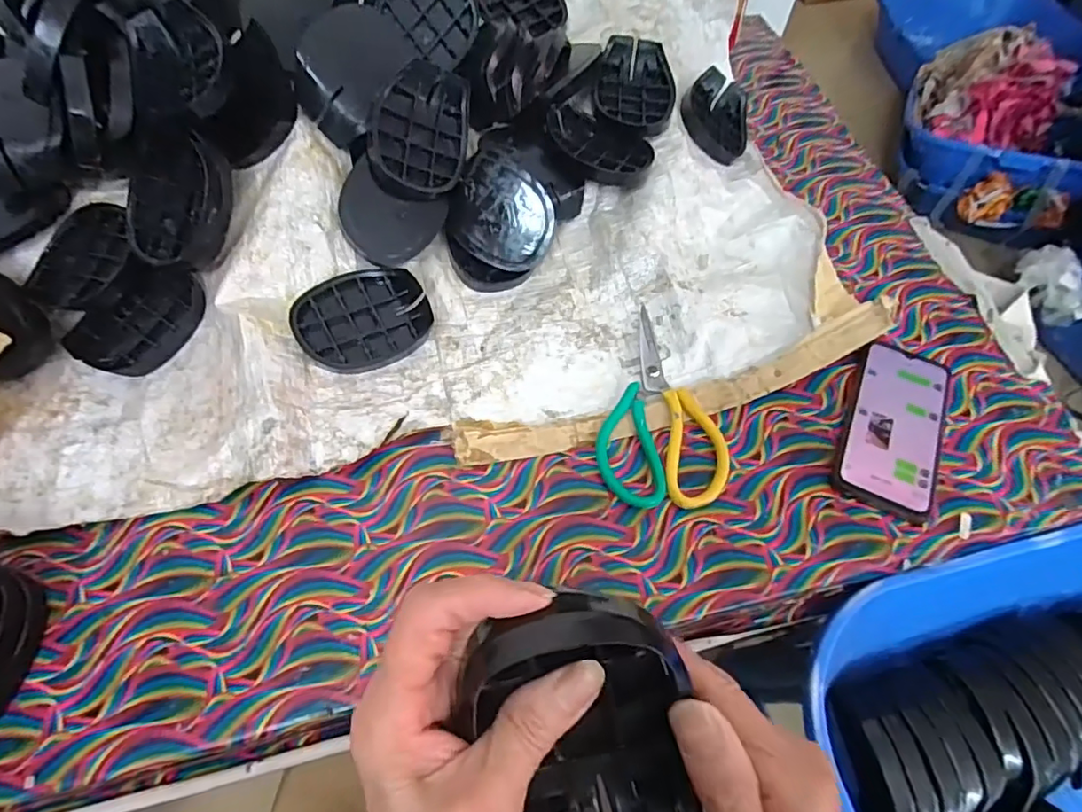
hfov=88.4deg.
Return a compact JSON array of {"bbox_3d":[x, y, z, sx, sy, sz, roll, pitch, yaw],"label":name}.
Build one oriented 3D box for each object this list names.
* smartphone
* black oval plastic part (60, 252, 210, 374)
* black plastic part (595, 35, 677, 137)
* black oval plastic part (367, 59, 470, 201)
[{"bbox_3d":[0.301,0.014,0.473,0.078,0.014,0.161,24,63,12],"label":"smartphone"},{"bbox_3d":[-0.359,-0.081,0.497,0.081,0.030,0.111,28,64,13],"label":"black oval plastic part"},{"bbox_3d":[0.101,-0.339,0.587,0.081,0.034,0.114,8,61,3],"label":"black plastic part"},{"bbox_3d":[-0.109,-0.252,0.509,0.085,0.020,0.120,16,79,-30],"label":"black oval plastic part"}]

